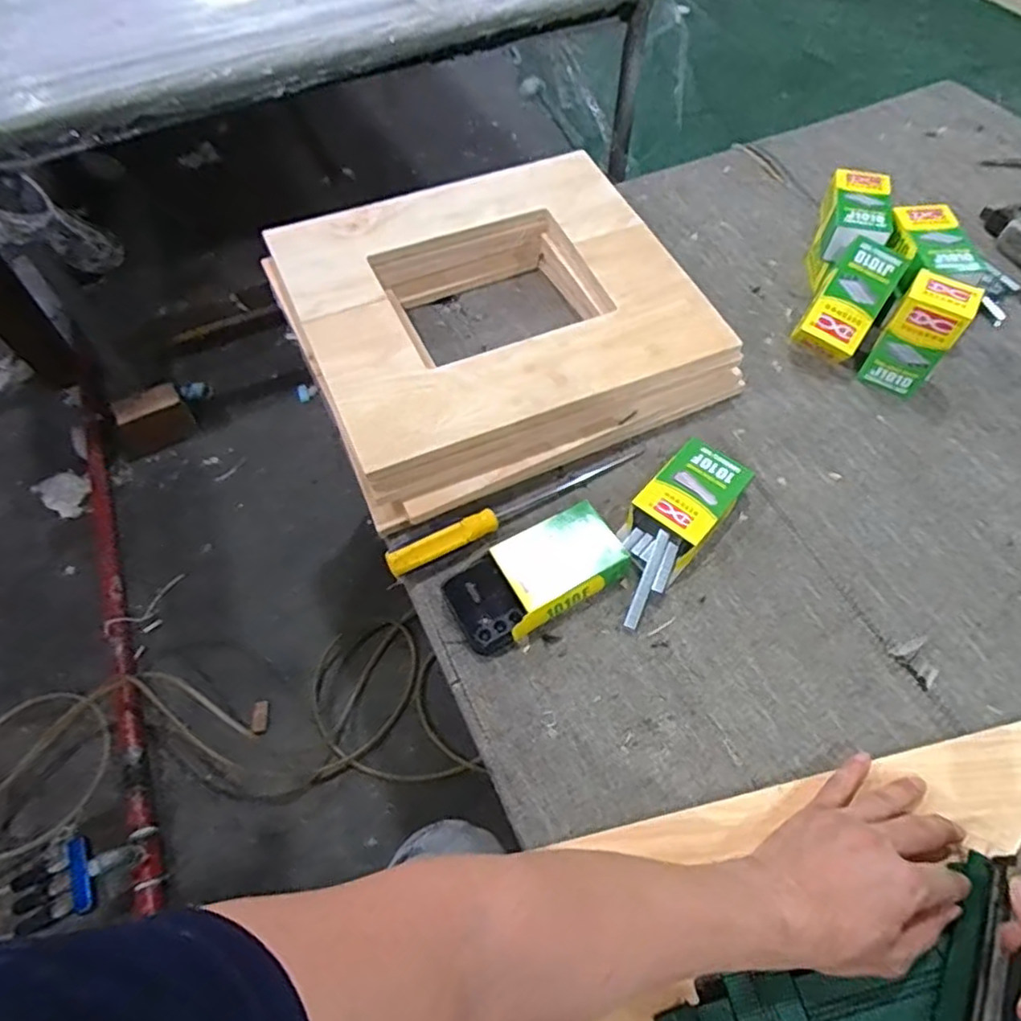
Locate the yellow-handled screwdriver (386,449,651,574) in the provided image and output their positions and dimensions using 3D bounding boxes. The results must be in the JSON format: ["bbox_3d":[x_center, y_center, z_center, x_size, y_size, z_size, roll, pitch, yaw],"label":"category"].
[{"bbox_3d":[0.010,-0.005,0.639,0.288,0.024,0.023,-26,61,-20],"label":"yellow-handled screwdriver"}]

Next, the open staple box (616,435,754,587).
[{"bbox_3d":[0.172,-0.002,0.628,0.080,0.037,0.147,36,66,22],"label":"open staple box"}]

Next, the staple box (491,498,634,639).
[{"bbox_3d":[0.042,0.053,0.600,0.127,0.031,0.081,-28,61,-15],"label":"staple box"}]

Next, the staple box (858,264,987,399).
[{"bbox_3d":[0.443,-0.189,0.690,0.067,0.123,0.061,30,64,19],"label":"staple box"}]

